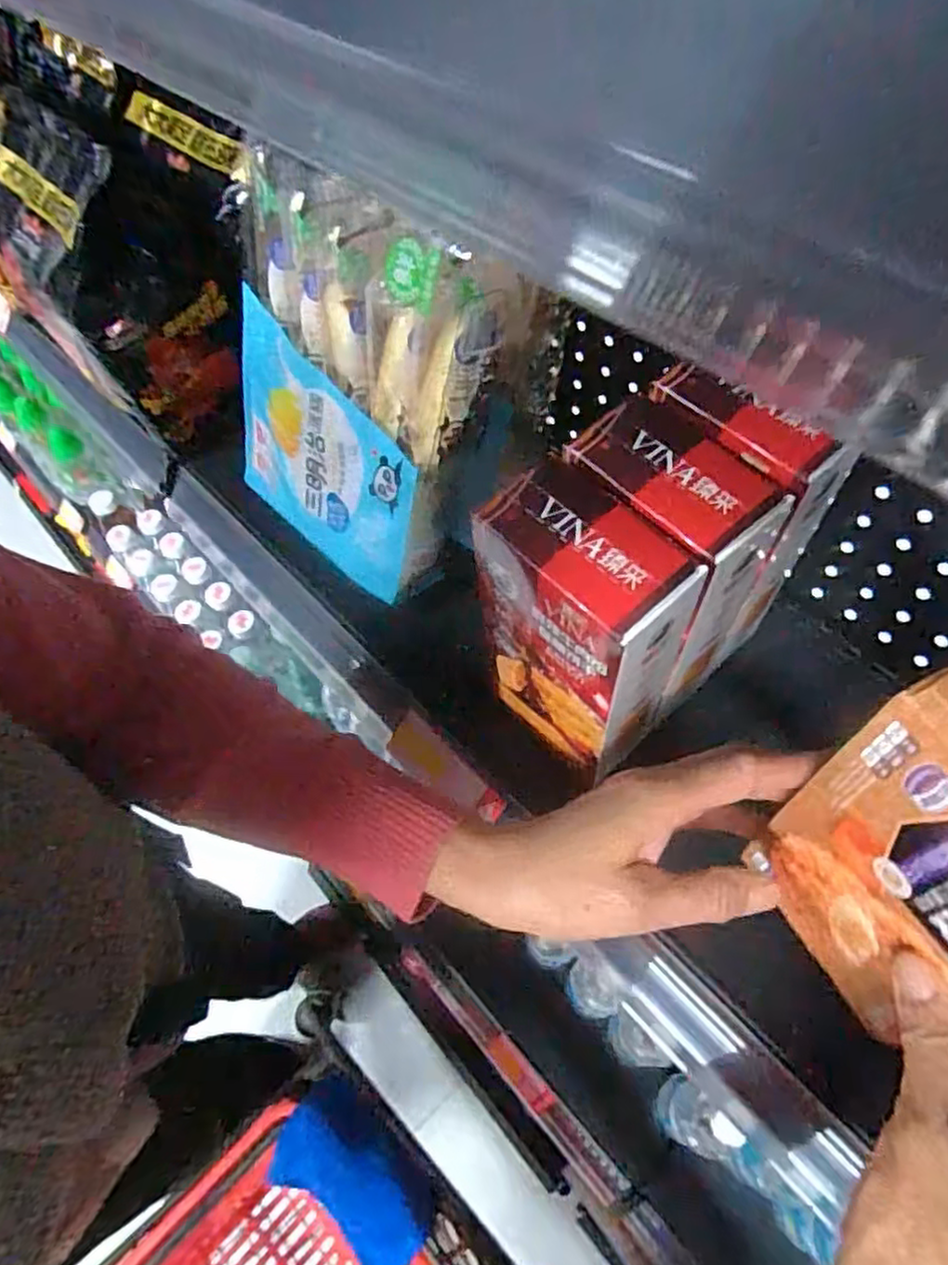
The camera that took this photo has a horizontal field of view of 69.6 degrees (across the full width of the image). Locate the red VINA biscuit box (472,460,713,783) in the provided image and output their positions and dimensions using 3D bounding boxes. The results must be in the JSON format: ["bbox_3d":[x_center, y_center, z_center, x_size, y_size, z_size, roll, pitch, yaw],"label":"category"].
[{"bbox_3d":[0.052,0.001,0.345,0.055,0.169,0.092,-40,64,-18],"label":"red VINA biscuit box"}]

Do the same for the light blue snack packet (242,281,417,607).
[{"bbox_3d":[-0.105,-0.112,0.474,0.177,0.148,0.015,43,47,17],"label":"light blue snack packet"}]

